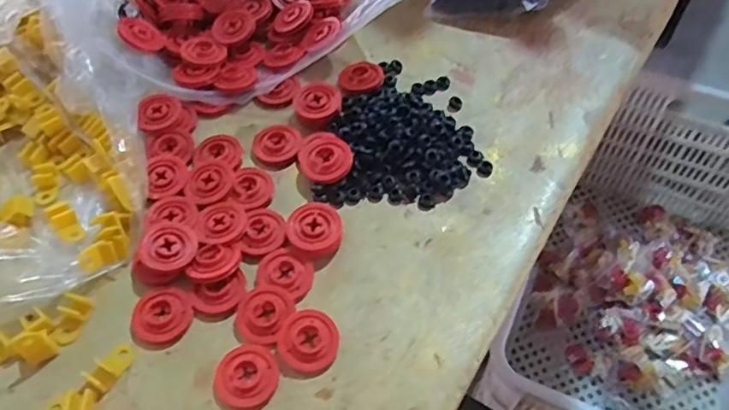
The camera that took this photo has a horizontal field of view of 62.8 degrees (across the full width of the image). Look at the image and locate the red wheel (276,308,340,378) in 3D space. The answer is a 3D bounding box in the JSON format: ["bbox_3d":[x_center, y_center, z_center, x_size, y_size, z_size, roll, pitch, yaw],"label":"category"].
[{"bbox_3d":[-0.030,0.073,0.320,0.032,0.010,0.033,-2,55,2],"label":"red wheel"}]

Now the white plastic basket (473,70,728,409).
[{"bbox_3d":[0.489,0.138,0.971,0.404,0.326,0.618,20,59,16],"label":"white plastic basket"}]

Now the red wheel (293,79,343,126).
[{"bbox_3d":[-0.033,-0.072,0.414,0.034,0.009,0.038,-18,56,-9],"label":"red wheel"}]

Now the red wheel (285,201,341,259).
[{"bbox_3d":[-0.030,0.015,0.356,0.033,0.012,0.032,-2,55,2],"label":"red wheel"}]

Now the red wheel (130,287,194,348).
[{"bbox_3d":[-0.114,0.061,0.333,0.033,0.007,0.033,-2,55,2],"label":"red wheel"}]

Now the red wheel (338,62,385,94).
[{"bbox_3d":[-0.002,-0.092,0.431,0.031,0.009,0.029,-2,55,2],"label":"red wheel"}]

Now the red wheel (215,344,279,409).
[{"bbox_3d":[-0.061,0.090,0.311,0.032,0.008,0.034,-2,55,2],"label":"red wheel"}]

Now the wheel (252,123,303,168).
[{"bbox_3d":[-0.057,-0.041,0.399,0.030,0.007,0.034,28,62,21],"label":"wheel"}]

